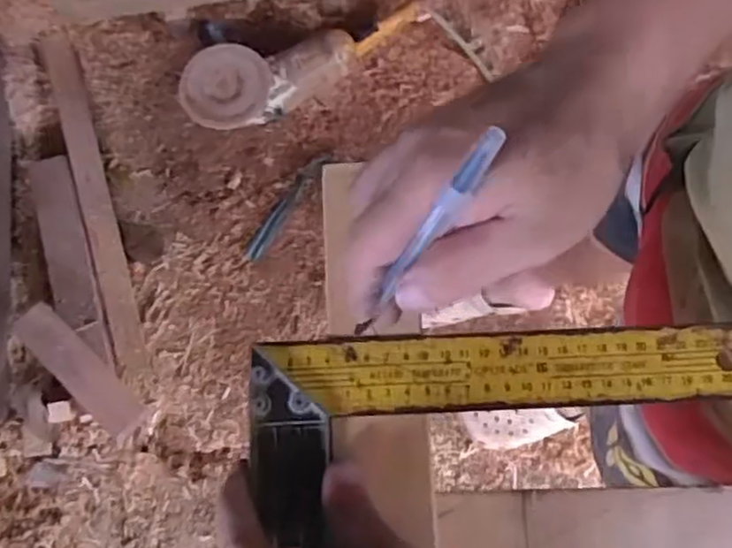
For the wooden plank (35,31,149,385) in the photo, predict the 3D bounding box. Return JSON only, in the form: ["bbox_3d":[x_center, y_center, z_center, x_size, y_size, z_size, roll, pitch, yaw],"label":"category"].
[{"bbox_3d":[-0.552,-0.148,1.390,0.061,0.022,0.744,-18,75,-2],"label":"wooden plank"}]

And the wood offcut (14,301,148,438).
[{"bbox_3d":[-0.527,0.176,1.262,0.280,0.024,0.080,48,48,-5],"label":"wood offcut"}]

